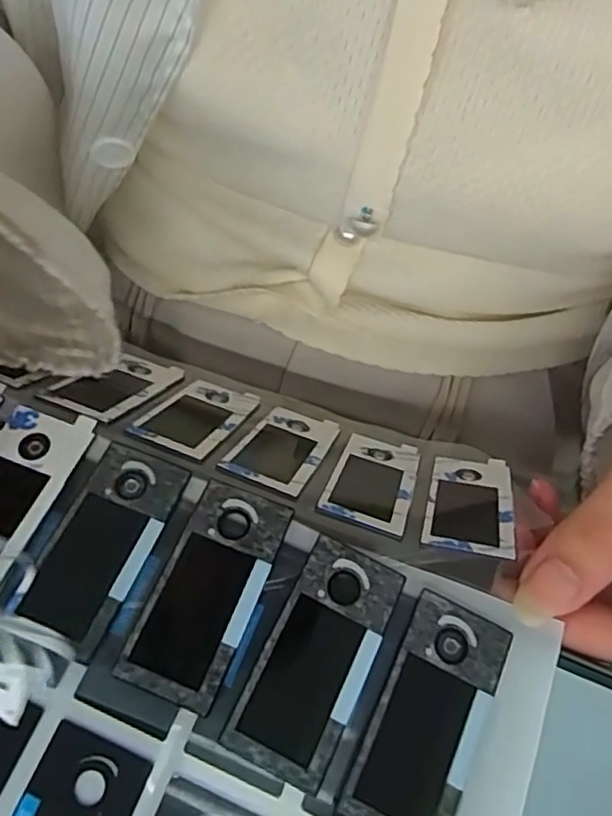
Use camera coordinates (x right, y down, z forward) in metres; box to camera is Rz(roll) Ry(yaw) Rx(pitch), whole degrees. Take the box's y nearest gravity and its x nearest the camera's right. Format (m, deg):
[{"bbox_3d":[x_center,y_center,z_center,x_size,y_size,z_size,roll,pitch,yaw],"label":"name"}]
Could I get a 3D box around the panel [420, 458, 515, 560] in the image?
[{"bbox_3d":[0.055,0.030,0.212,0.027,0.004,0.060,8,23,13],"label":"panel"}]

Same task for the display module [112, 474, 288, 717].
[{"bbox_3d":[-0.027,0.049,0.173,0.027,0.006,0.057,20,68,7],"label":"display module"}]

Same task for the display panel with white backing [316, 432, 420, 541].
[{"bbox_3d":[0.023,0.025,0.217,0.027,0.005,0.062,20,23,7],"label":"display panel with white backing"}]

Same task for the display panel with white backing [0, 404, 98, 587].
[{"bbox_3d":[-0.087,0.024,0.185,0.026,0.008,0.056,17,68,6],"label":"display panel with white backing"}]

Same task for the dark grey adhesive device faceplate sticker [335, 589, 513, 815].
[{"bbox_3d":[0.032,0.080,0.165,0.028,0.004,0.059,25,69,9],"label":"dark grey adhesive device faceplate sticker"}]

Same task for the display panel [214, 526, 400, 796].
[{"bbox_3d":[0.003,0.066,0.169,0.027,0.007,0.059,25,69,9],"label":"display panel"}]

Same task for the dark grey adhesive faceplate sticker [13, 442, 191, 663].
[{"bbox_3d":[-0.057,0.037,0.179,0.027,0.007,0.055,19,68,7],"label":"dark grey adhesive faceplate sticker"}]

